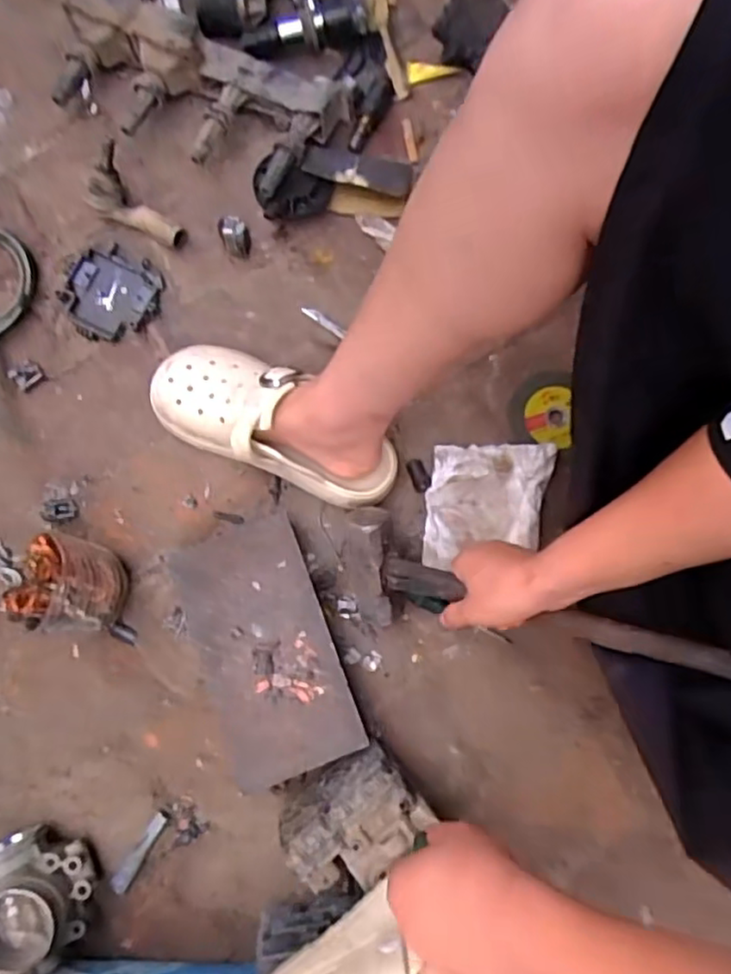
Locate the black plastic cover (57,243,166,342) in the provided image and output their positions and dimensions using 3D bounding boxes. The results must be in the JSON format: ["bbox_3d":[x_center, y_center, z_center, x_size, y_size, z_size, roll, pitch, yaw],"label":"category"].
[{"bbox_3d":[-0.267,-0.199,0.683,0.091,0.023,0.093,24,81,2],"label":"black plastic cover"}]

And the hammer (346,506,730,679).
[{"bbox_3d":[0.111,0.088,0.535,0.355,0.066,0.093,9,75,34],"label":"hammer"}]

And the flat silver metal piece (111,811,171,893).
[{"bbox_3d":[-0.210,0.337,0.609,0.016,0.004,0.077,30,81,3],"label":"flat silver metal piece"}]

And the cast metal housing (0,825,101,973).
[{"bbox_3d":[-0.304,0.366,0.575,0.124,0.061,0.107,-21,82,-7],"label":"cast metal housing"}]

